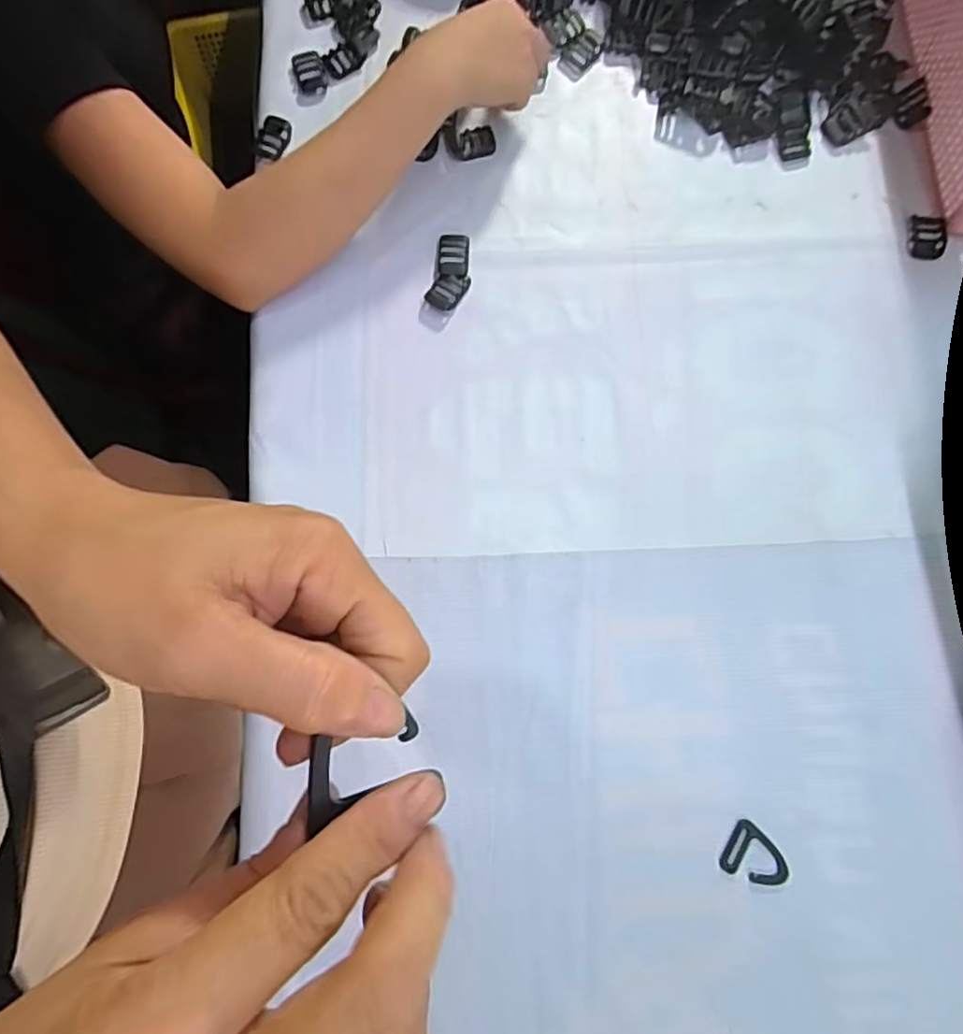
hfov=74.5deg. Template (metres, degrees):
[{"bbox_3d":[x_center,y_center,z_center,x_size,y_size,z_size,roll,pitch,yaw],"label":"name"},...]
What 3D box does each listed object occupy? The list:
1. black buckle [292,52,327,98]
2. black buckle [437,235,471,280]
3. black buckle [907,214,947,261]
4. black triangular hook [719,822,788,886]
[{"bbox_3d":[-0.148,-0.381,0.549,0.025,0.015,0.036,-19,79,-4],"label":"black buckle"},{"bbox_3d":[-0.023,-0.212,0.516,0.026,0.006,0.038,4,78,2],"label":"black buckle"},{"bbox_3d":[0.372,-0.233,0.526,0.030,0.006,0.035,9,79,2],"label":"black buckle"},{"bbox_3d":[0.188,0.233,0.430,0.044,0.004,0.037,34,81,8],"label":"black triangular hook"}]

